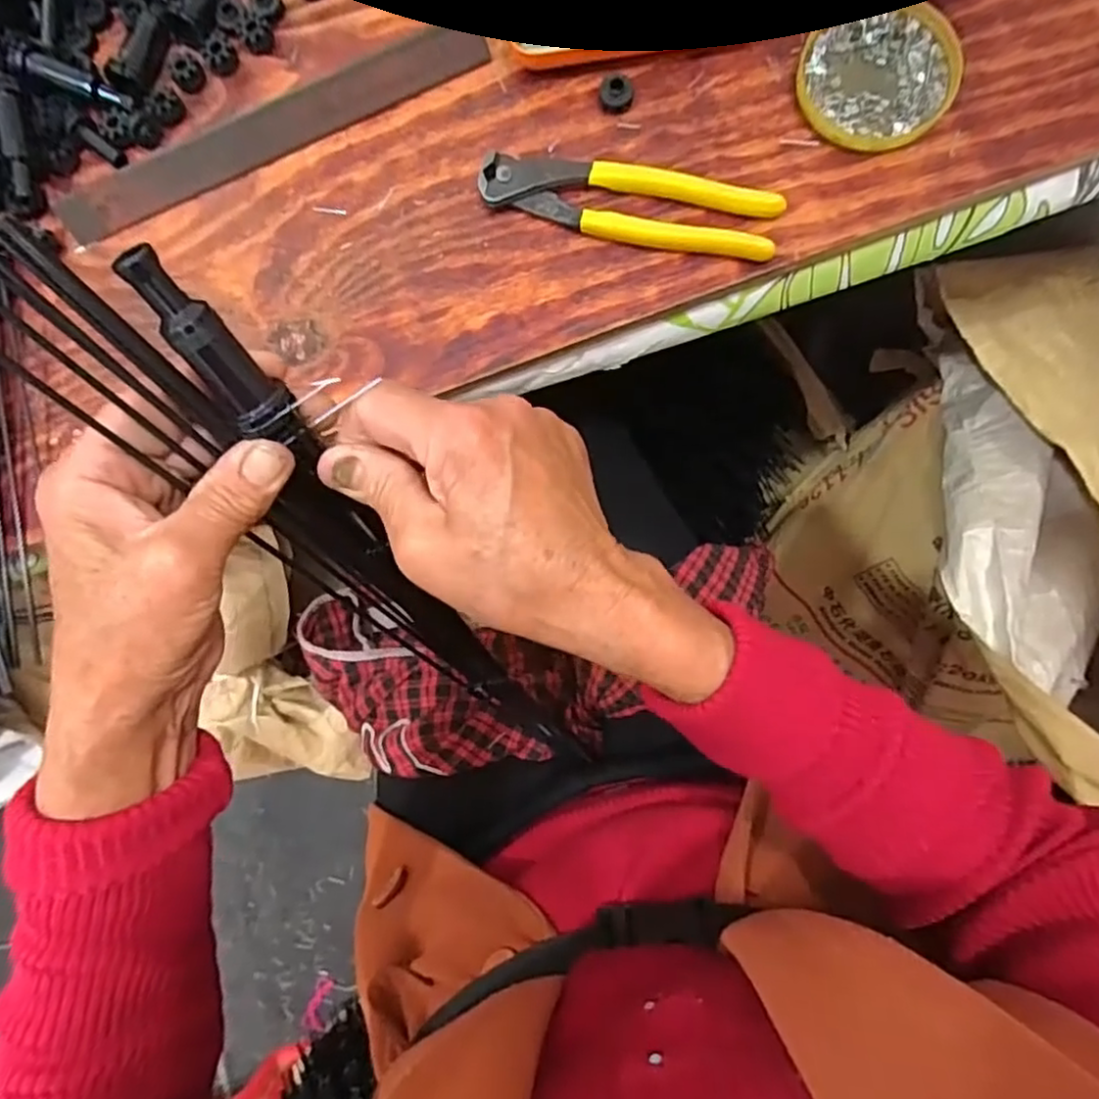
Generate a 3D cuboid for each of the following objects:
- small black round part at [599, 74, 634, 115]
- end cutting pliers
[{"bbox_3d":[0.038,-0.259,0.379,0.019,0.012,0.017,8,82,6],"label":"small black round part"},{"bbox_3d":[0.043,-0.193,0.372,0.163,0.015,0.042,13,83,7],"label":"end cutting pliers"}]

